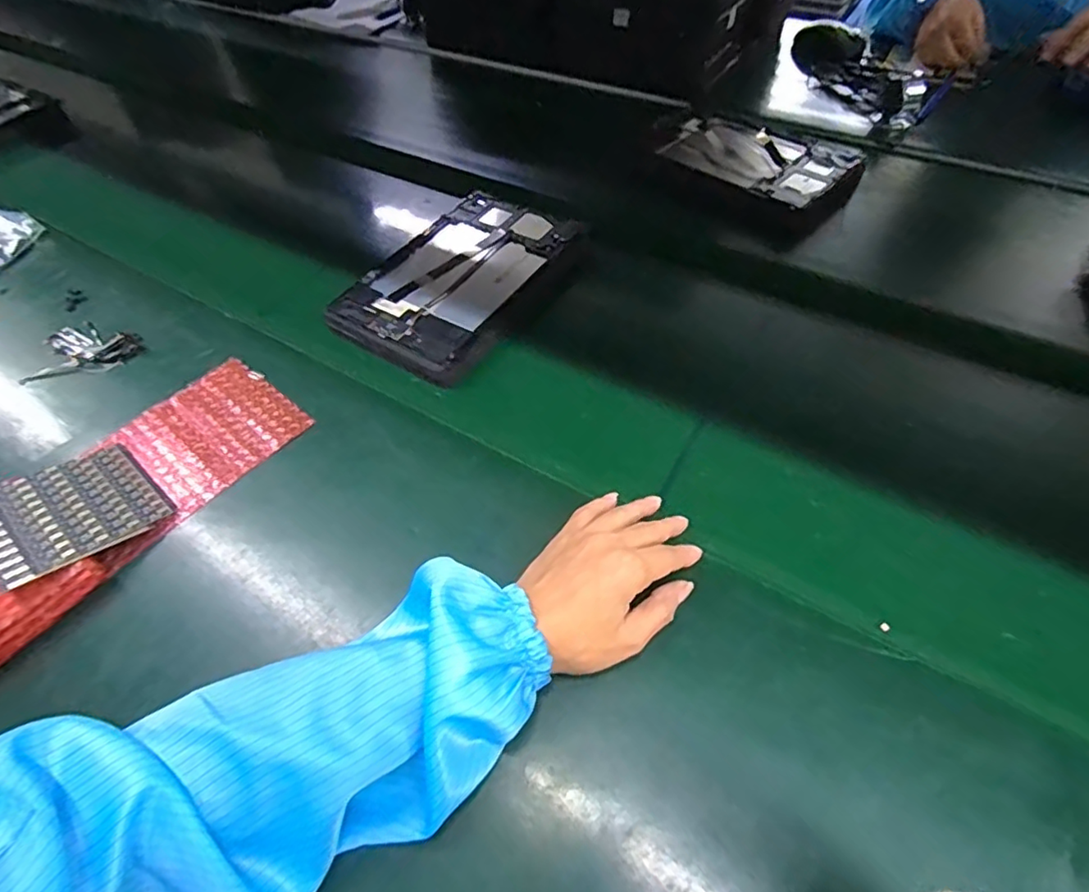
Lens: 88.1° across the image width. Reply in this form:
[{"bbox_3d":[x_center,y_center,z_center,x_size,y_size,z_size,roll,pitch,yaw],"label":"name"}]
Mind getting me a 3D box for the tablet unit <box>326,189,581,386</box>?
[{"bbox_3d":[-0.084,-0.173,0.558,0.146,0.021,0.246,27,62,21],"label":"tablet unit"}]

